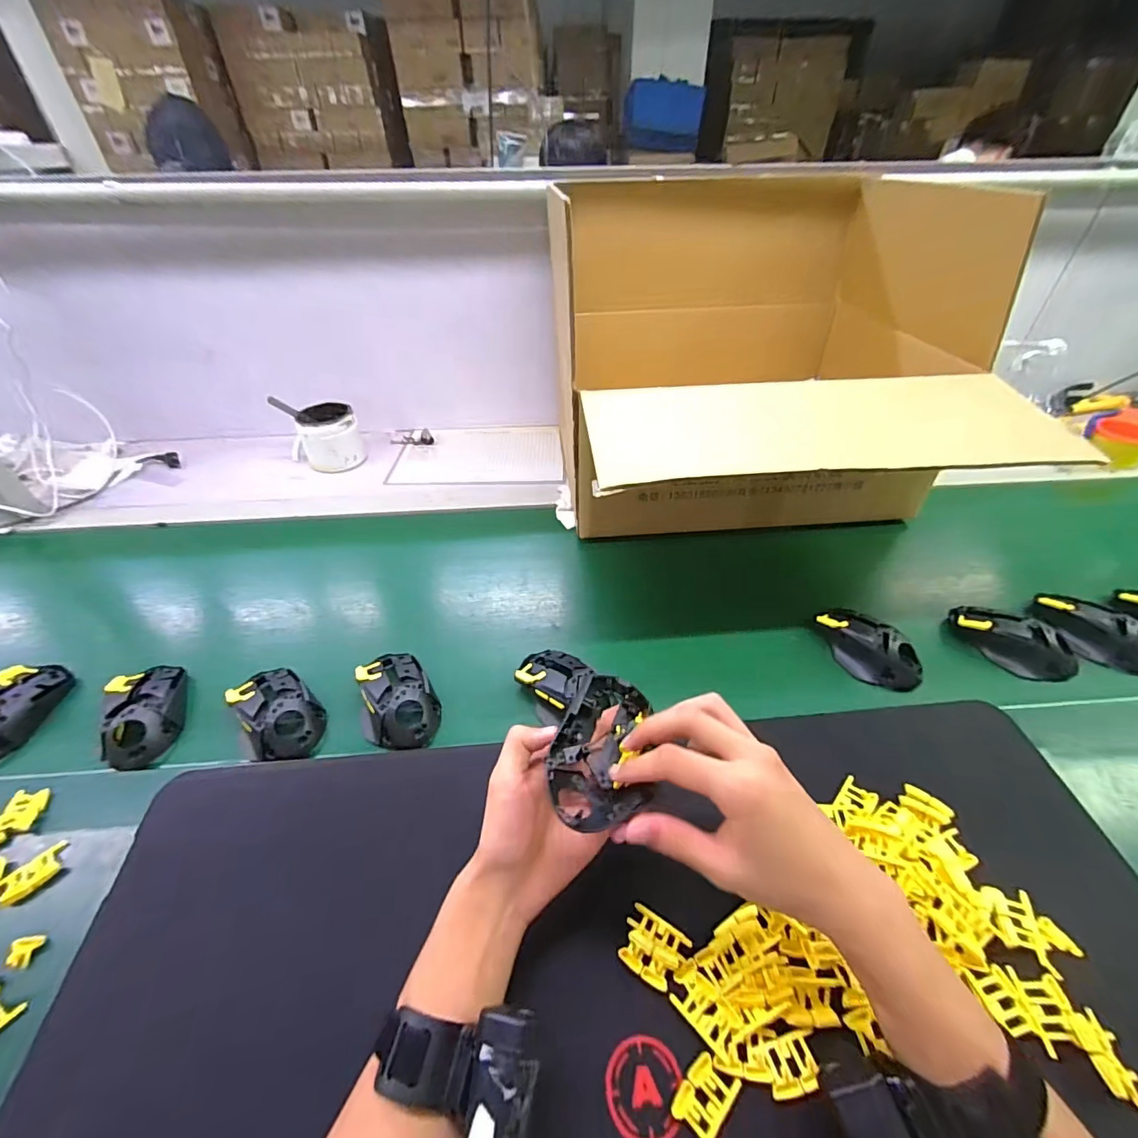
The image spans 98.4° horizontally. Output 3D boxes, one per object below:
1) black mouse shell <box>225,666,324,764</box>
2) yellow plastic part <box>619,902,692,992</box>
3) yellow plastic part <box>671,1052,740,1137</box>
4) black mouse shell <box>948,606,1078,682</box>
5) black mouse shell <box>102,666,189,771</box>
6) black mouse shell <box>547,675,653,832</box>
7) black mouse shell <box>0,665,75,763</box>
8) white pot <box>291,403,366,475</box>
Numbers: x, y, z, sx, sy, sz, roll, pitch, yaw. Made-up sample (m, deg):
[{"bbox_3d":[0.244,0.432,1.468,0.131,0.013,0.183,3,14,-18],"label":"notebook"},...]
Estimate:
[{"bbox_3d":[-0.294,0.142,0.488,0.108,0.032,0.070,31,50,31],"label":"black mouse shell"},{"bbox_3d":[0.059,0.267,0.346,0.042,0.010,0.038,22,46,24],"label":"yellow plastic part"},{"bbox_3d":[0.081,0.320,0.296,0.026,0.009,0.041,32,51,32],"label":"yellow plastic part"},{"bbox_3d":[0.485,0.078,0.540,0.053,0.048,0.111,-21,45,-22],"label":"black mouse shell"},{"bbox_3d":[-0.430,0.142,0.496,0.068,0.033,0.113,-14,43,-15],"label":"black mouse shell"},{"bbox_3d":[0.023,0.134,0.358,0.067,0.043,0.105,5,42,6],"label":"black mouse shell"},{"bbox_3d":[-0.570,0.146,0.499,0.058,0.040,0.120,-2,41,-1],"label":"black mouse shell"},{"bbox_3d":[-0.430,-0.236,0.862,0.117,0.101,0.109,-19,45,-20],"label":"white pot"}]

